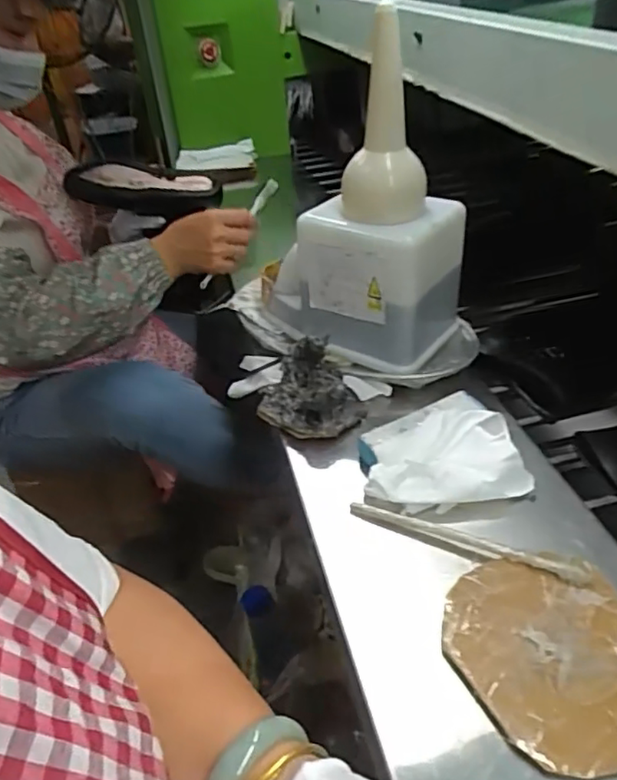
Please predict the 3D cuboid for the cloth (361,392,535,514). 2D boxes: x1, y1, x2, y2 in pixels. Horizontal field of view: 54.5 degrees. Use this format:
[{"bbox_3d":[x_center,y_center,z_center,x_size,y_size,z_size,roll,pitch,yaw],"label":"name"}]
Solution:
[{"bbox_3d":[0.120,0.060,0.569,0.141,0.039,0.128,-10,37,-5],"label":"cloth"}]

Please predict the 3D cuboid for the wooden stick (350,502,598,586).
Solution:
[{"bbox_3d":[0.126,0.124,0.493,0.194,0.007,0.015,13,41,23],"label":"wooden stick"}]

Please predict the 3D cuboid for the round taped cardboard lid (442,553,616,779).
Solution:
[{"bbox_3d":[0.174,0.182,0.419,0.136,0.017,0.149,-4,37,3],"label":"round taped cardboard lid"}]

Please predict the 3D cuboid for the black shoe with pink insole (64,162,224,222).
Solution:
[{"bbox_3d":[-0.273,-0.339,1.020,0.254,0.086,0.064,-1,34,-21],"label":"black shoe with pink insole"}]

